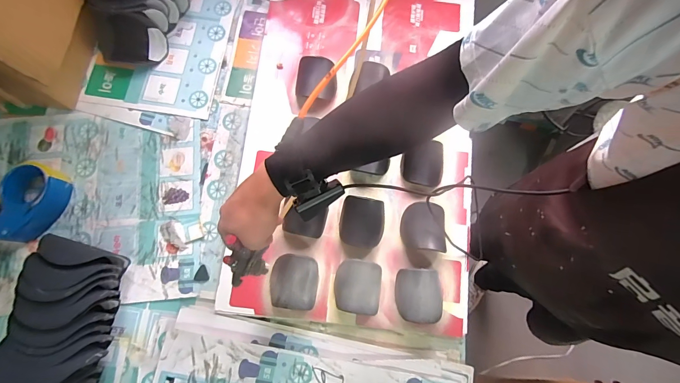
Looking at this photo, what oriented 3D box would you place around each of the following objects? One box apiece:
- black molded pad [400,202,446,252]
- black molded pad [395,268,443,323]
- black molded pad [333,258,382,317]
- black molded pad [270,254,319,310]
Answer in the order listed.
[{"bbox_3d":[0.153,0.065,0.615,0.079,0.021,0.087,-2,72,18],"label":"black molded pad"},{"bbox_3d":[0.142,0.188,0.606,0.084,0.038,0.089,4,77,0],"label":"black molded pad"},{"bbox_3d":[0.032,0.172,0.603,0.082,0.042,0.089,8,77,1],"label":"black molded pad"},{"bbox_3d":[-0.082,0.162,0.600,0.088,0.046,0.093,8,77,-1],"label":"black molded pad"}]

